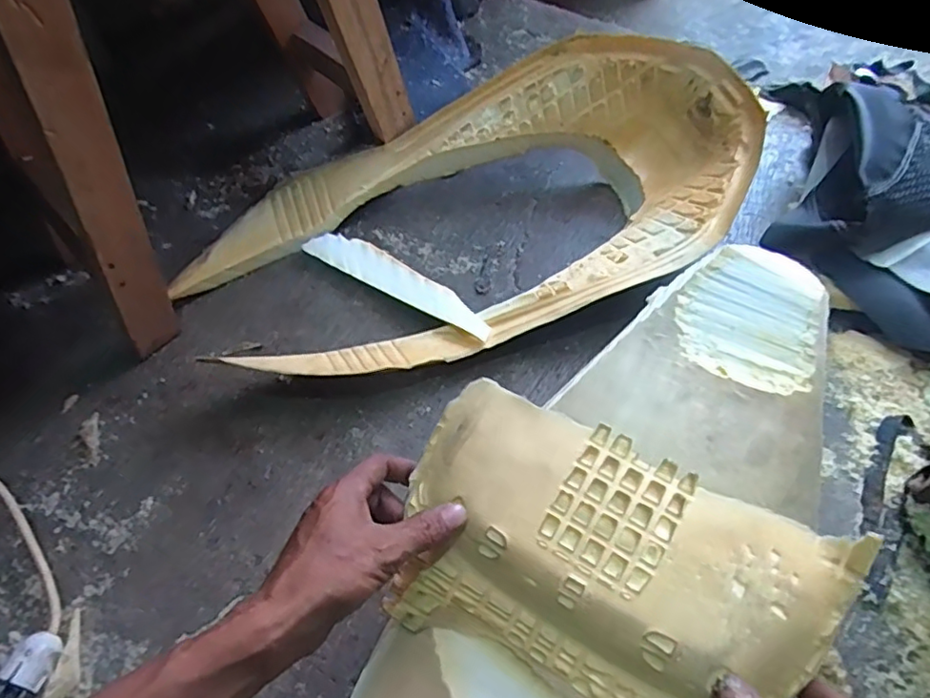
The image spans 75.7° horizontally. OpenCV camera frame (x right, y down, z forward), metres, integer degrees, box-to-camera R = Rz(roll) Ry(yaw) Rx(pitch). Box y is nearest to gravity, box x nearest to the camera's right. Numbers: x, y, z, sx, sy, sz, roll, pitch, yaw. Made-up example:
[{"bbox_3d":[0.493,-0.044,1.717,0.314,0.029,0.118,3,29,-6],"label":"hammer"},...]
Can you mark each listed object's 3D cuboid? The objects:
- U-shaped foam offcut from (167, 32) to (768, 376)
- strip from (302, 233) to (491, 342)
[{"bbox_3d":[0.000,-0.170,0.731,0.708,0.141,0.340,-17,58,-6],"label":"U-shaped foam offcut"},{"bbox_3d":[-0.079,-0.086,0.743,0.276,0.025,0.058,28,64,20],"label":"strip"}]

